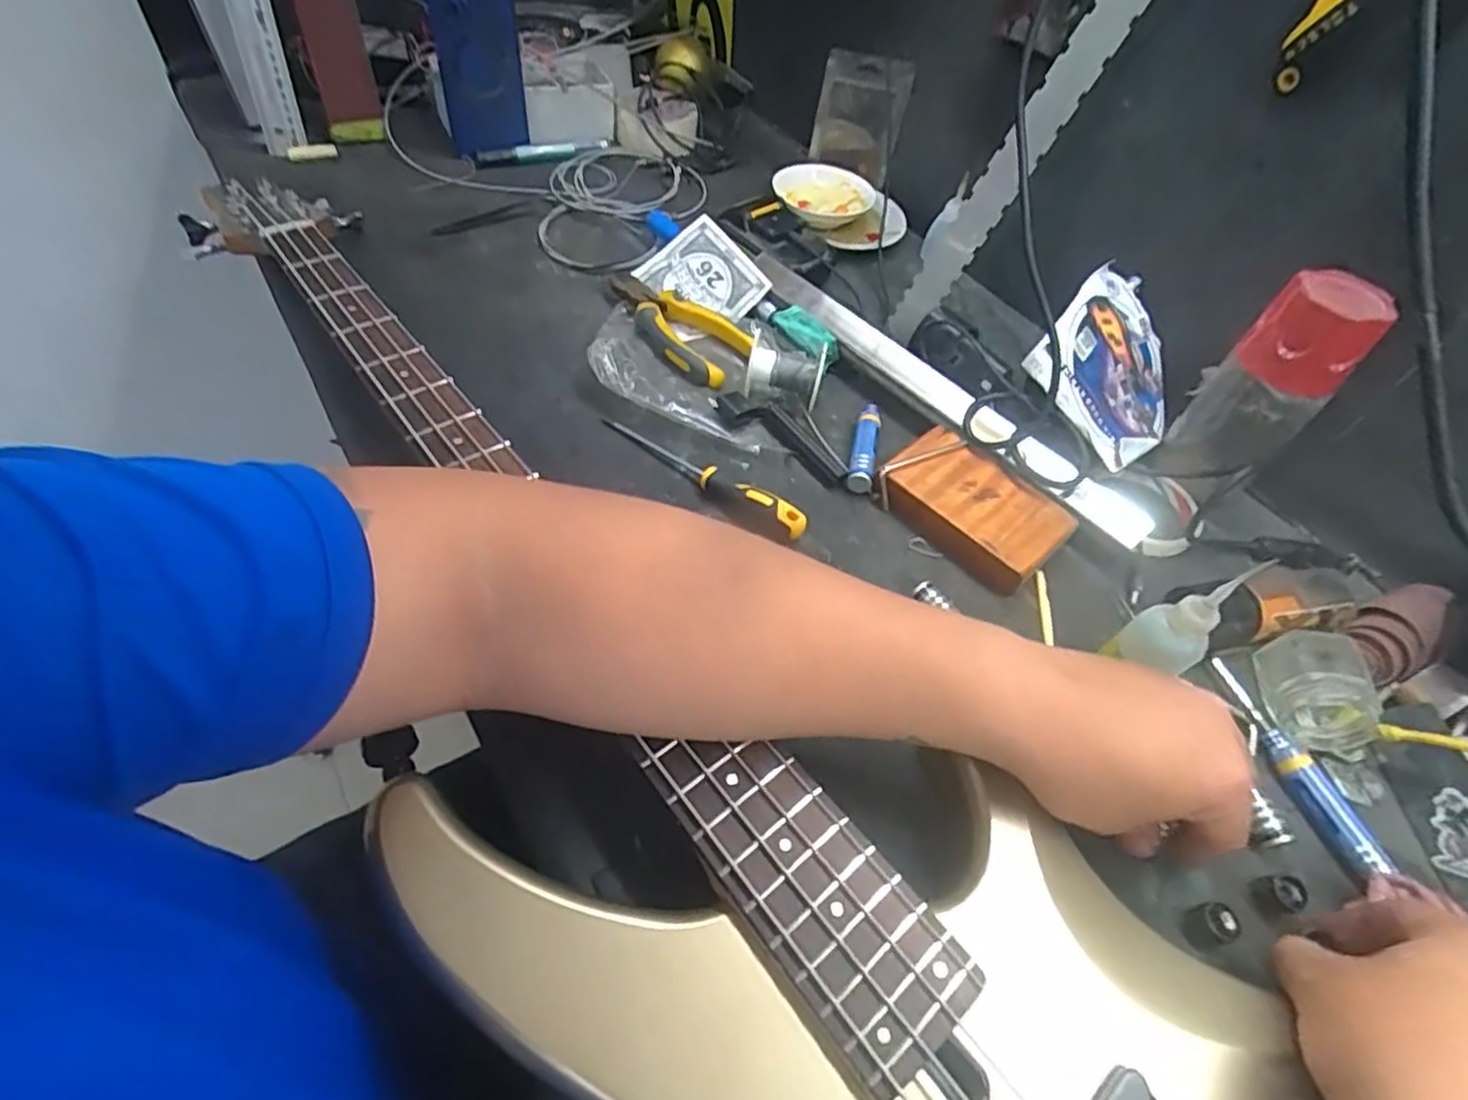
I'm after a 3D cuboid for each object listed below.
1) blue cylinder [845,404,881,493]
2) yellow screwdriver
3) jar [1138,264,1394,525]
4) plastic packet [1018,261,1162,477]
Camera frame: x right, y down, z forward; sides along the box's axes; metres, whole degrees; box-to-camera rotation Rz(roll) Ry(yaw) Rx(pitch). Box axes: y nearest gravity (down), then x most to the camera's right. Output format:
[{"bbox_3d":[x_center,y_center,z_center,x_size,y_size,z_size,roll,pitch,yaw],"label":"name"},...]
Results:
[{"bbox_3d":[0.098,-0.078,0.523,0.018,0.014,0.079,14,52,2],"label":"blue cylinder"},{"bbox_3d":[-0.023,-0.055,0.494,0.170,0.026,0.022,35,56,18],"label":"yellow screwdriver"},{"bbox_3d":[0.366,-0.107,0.491,0.061,0.161,0.065,4,52,-5],"label":"jar"},{"bbox_3d":[0.295,-0.139,0.542,0.127,0.015,0.148,50,64,-16],"label":"plastic packet"}]

